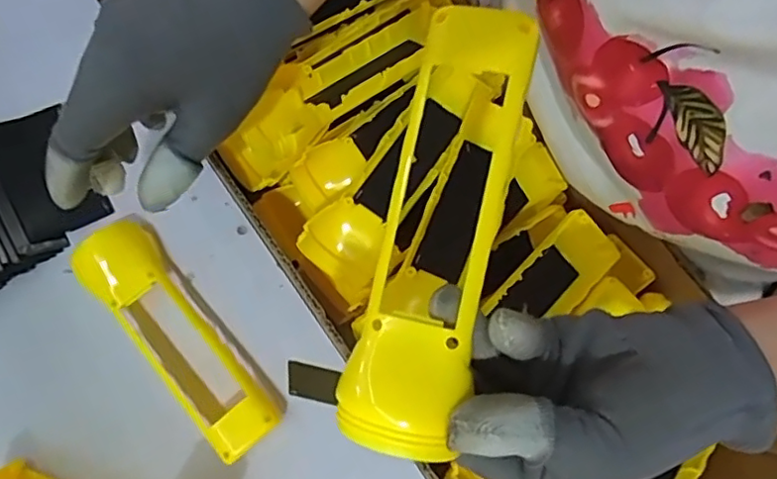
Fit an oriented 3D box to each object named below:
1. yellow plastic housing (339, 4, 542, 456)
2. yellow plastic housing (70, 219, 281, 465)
[{"bbox_3d":[0.019,-0.004,0.216,0.042,0.018,0.161,14,88,2],"label":"yellow plastic housing"},{"bbox_3d":[-0.131,0.060,0.365,0.045,0.030,0.161,-38,79,-10],"label":"yellow plastic housing"}]

